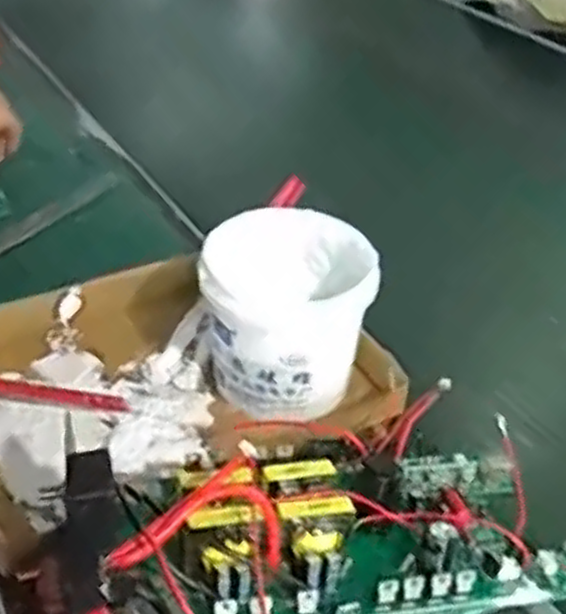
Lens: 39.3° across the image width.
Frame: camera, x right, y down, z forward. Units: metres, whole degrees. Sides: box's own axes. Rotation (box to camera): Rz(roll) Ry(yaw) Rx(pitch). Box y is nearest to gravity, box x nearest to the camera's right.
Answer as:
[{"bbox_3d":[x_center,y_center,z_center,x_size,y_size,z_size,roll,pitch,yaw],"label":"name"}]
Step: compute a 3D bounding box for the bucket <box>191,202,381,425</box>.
[{"bbox_3d":[0.003,0.007,0.593,0.123,0.117,0.113,6,38,3],"label":"bucket"}]

